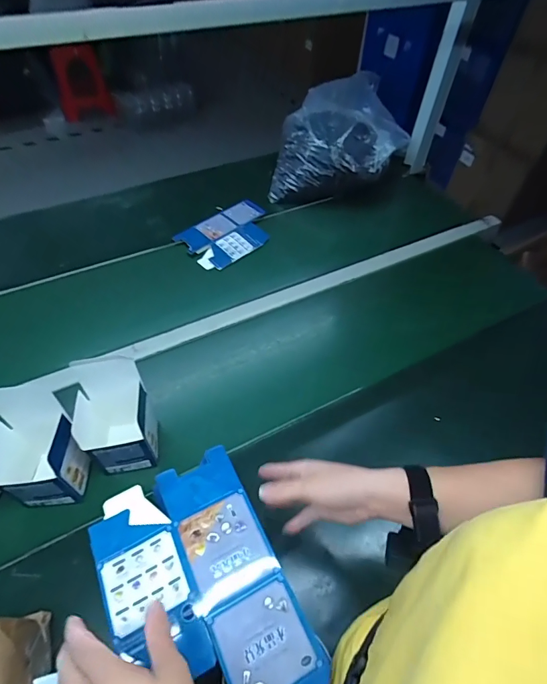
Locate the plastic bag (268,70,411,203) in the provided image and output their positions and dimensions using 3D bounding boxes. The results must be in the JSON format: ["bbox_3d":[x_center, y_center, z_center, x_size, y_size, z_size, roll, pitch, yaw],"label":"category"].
[{"bbox_3d":[0.182,-0.563,1.077,0.374,0.173,0.333,0,52,-1],"label":"plastic bag"}]

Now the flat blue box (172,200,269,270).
[{"bbox_3d":[-0.106,-0.264,0.951,0.225,0.015,0.148,-39,70,-22],"label":"flat blue box"}]

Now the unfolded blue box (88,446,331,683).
[{"bbox_3d":[-0.072,0.233,0.369,0.155,0.014,0.236,-23,56,-18],"label":"unfolded blue box"}]

